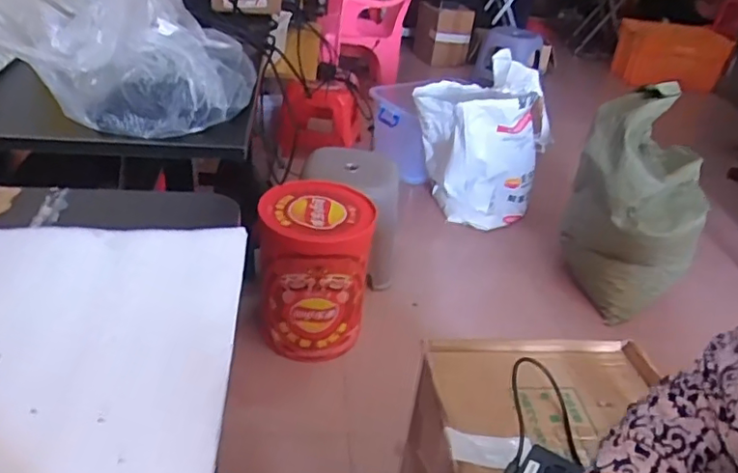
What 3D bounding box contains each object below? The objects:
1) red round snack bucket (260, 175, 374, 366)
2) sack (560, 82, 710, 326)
[{"bbox_3d":[-0.129,0.079,1.376,0.237,0.341,0.244,5,34,-3],"label":"red round snack bucket"},{"bbox_3d":[0.735,-0.085,1.605,0.351,0.516,0.325,31,41,32],"label":"sack"}]

